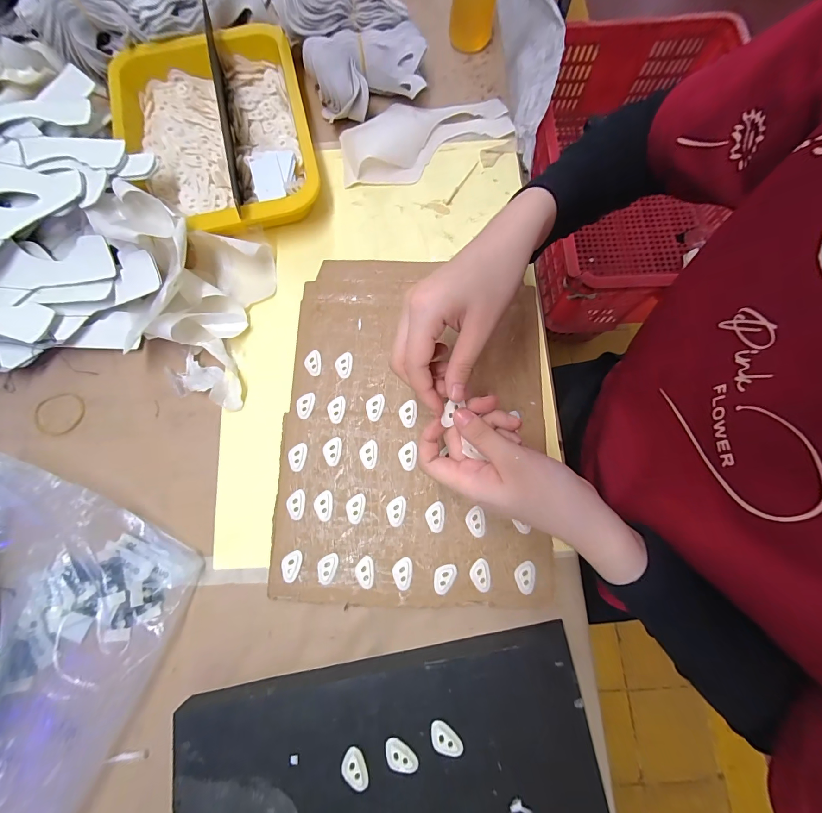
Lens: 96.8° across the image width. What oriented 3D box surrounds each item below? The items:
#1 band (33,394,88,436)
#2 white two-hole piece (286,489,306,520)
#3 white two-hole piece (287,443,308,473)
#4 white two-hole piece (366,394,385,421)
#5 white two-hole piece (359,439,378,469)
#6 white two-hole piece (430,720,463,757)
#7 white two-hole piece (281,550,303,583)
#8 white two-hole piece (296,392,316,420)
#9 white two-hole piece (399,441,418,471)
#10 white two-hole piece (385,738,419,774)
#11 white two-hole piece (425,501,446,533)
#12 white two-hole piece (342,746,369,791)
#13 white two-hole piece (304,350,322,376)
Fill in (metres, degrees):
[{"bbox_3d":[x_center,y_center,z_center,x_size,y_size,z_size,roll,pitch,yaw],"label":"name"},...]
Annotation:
[{"bbox_3d":[-0.335,0.007,0.348,0.046,0.004,0.041,-24,77,-6],"label":"band"},{"bbox_3d":[-0.103,0.088,0.325,0.016,0.004,0.025,-4,75,1],"label":"white two-hole piece"},{"bbox_3d":[-0.105,0.045,0.335,0.016,0.004,0.026,13,76,5],"label":"white two-hole piece"},{"bbox_3d":[-0.034,0.000,0.344,0.017,0.004,0.026,19,76,7],"label":"white two-hole piece"},{"bbox_3d":[-0.039,0.044,0.333,0.017,0.004,0.025,-9,75,-1],"label":"white two-hole piece"},{"bbox_3d":[0.025,0.244,0.264,0.025,0.004,0.016,38,79,11],"label":"white two-hole piece"},{"bbox_3d":[-0.104,0.137,0.314,0.017,0.004,0.026,11,75,5],"label":"white two-hole piece"},{"bbox_3d":[-0.101,-0.002,0.345,0.017,0.004,0.025,13,76,5],"label":"white two-hole piece"},{"bbox_3d":[-0.003,0.044,0.332,0.016,0.004,0.026,1,75,2],"label":"white two-hole piece"},{"bbox_3d":[-0.007,0.253,0.262,0.026,0.004,0.015,25,77,8],"label":"white two-hole piece"},{"bbox_3d":[0.021,0.097,0.321,0.016,0.004,0.026,5,75,3],"label":"white two-hole piece"},{"bbox_3d":[-0.041,0.261,0.261,0.017,0.004,0.024,-16,75,-3],"label":"white two-hole piece"},{"bbox_3d":[-0.095,-0.042,0.353,0.016,0.004,0.026,-6,75,0],"label":"white two-hole piece"}]

